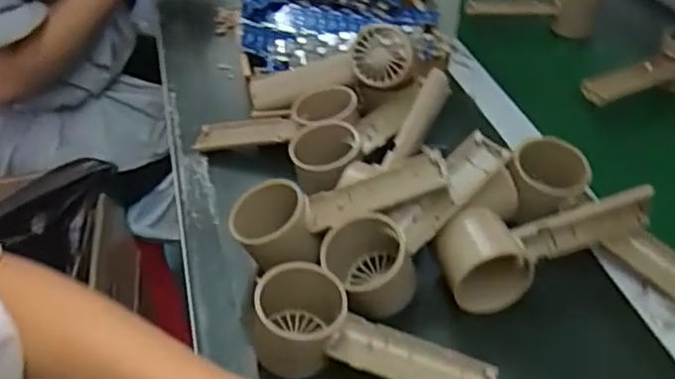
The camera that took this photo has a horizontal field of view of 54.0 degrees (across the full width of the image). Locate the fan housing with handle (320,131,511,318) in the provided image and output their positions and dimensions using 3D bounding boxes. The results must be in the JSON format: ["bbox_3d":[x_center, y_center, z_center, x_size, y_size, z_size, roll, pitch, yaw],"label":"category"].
[{"bbox_3d":[0.060,0.022,0.476,0.159,0.059,0.060,-42,50,-13],"label":"fan housing with handle"}]

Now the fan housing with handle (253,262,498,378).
[{"bbox_3d":[0.021,0.096,0.422,0.158,0.059,0.058,8,40,14],"label":"fan housing with handle"}]

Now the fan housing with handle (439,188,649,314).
[{"bbox_3d":[0.145,0.038,0.482,0.157,0.062,0.055,-19,41,-18],"label":"fan housing with handle"}]

